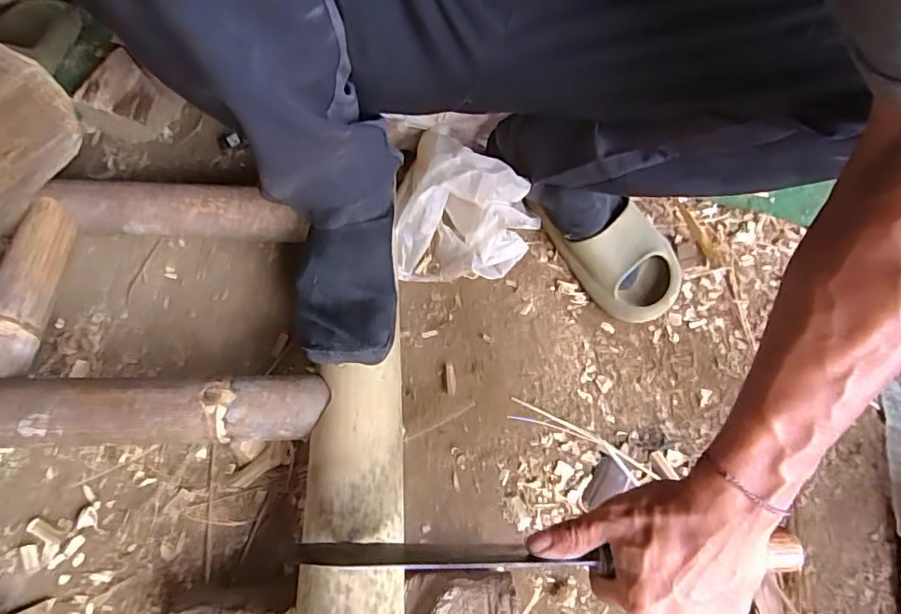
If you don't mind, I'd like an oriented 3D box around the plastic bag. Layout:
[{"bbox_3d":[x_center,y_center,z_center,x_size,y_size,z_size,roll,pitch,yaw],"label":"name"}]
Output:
[{"bbox_3d":[0.021,-0.090,0.573,0.129,0.139,0.105,21,64,5],"label":"plastic bag"}]

